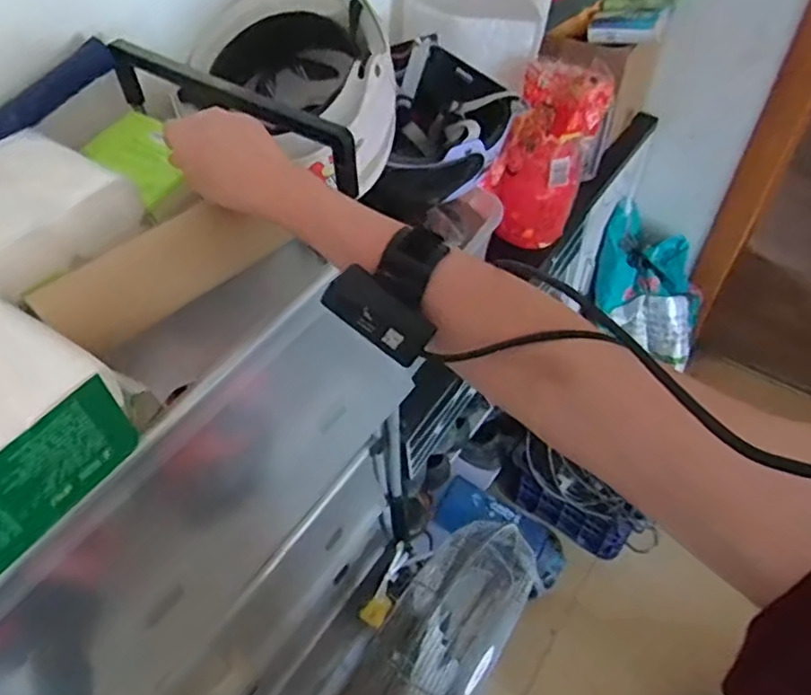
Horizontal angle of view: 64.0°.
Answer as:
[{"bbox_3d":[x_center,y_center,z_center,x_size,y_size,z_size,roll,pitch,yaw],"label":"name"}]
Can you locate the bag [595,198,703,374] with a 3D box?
[{"bbox_3d":[0.566,-0.152,1.467,0.254,0.270,0.202,24,55,20],"label":"bag"}]

